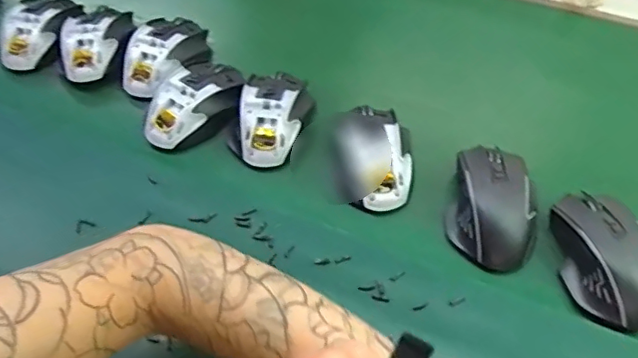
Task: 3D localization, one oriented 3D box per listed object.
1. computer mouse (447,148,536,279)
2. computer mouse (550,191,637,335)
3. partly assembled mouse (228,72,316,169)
[{"bbox_3d":[0.148,0.020,0.481,0.067,0.032,0.111,9,53,8],"label":"computer mouse"},{"bbox_3d":[0.229,0.059,0.446,0.062,0.034,0.117,-7,53,-4],"label":"computer mouse"},{"bbox_3d":[-0.045,-0.064,0.549,0.070,0.033,0.109,16,55,13],"label":"partly assembled mouse"}]

